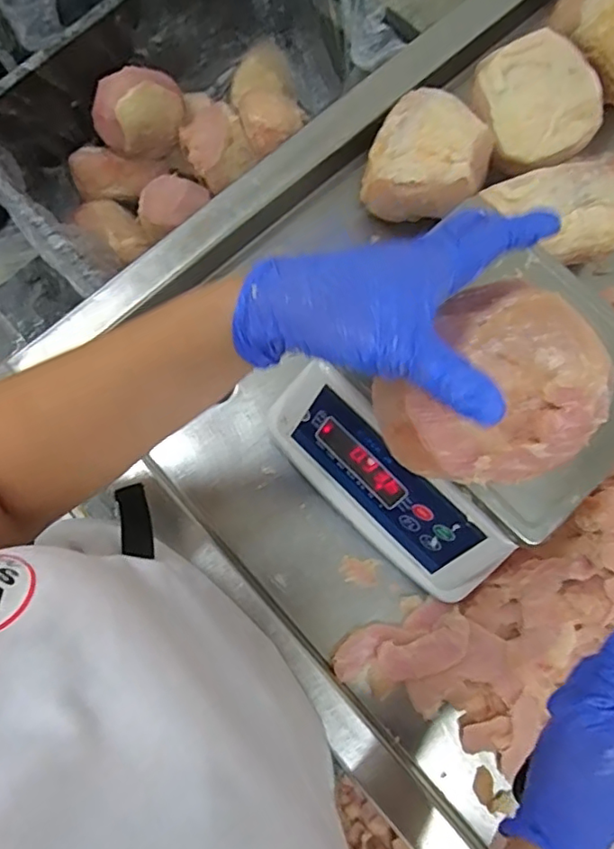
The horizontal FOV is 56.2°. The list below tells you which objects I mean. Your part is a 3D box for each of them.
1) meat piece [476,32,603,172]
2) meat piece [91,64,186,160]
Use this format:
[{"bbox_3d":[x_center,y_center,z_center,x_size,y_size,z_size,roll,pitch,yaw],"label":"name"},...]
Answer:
[{"bbox_3d":[0.227,-0.316,0.572,0.115,0.060,0.114,-25,103,2],"label":"meat piece"},{"bbox_3d":[-0.236,-0.450,0.815,0.135,0.077,0.086,-32,81,-7],"label":"meat piece"}]

